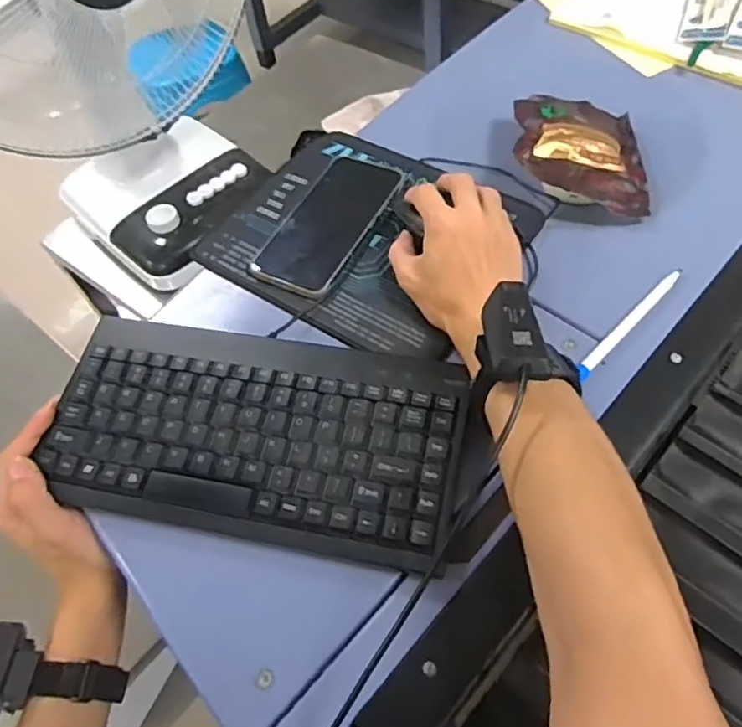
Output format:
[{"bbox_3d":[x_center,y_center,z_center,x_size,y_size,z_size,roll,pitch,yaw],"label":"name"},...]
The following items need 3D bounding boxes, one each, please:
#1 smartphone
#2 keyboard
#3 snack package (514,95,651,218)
[{"bbox_3d":[-0.035,-0.128,0.554,0.074,0.018,0.165,22,62,19],"label":"smartphone"},{"bbox_3d":[-0.082,0.045,0.421,0.280,0.022,0.142,9,65,7],"label":"keyboard"},{"bbox_3d":[0.192,-0.197,0.572,0.116,0.040,0.158,5,58,9],"label":"snack package"}]

